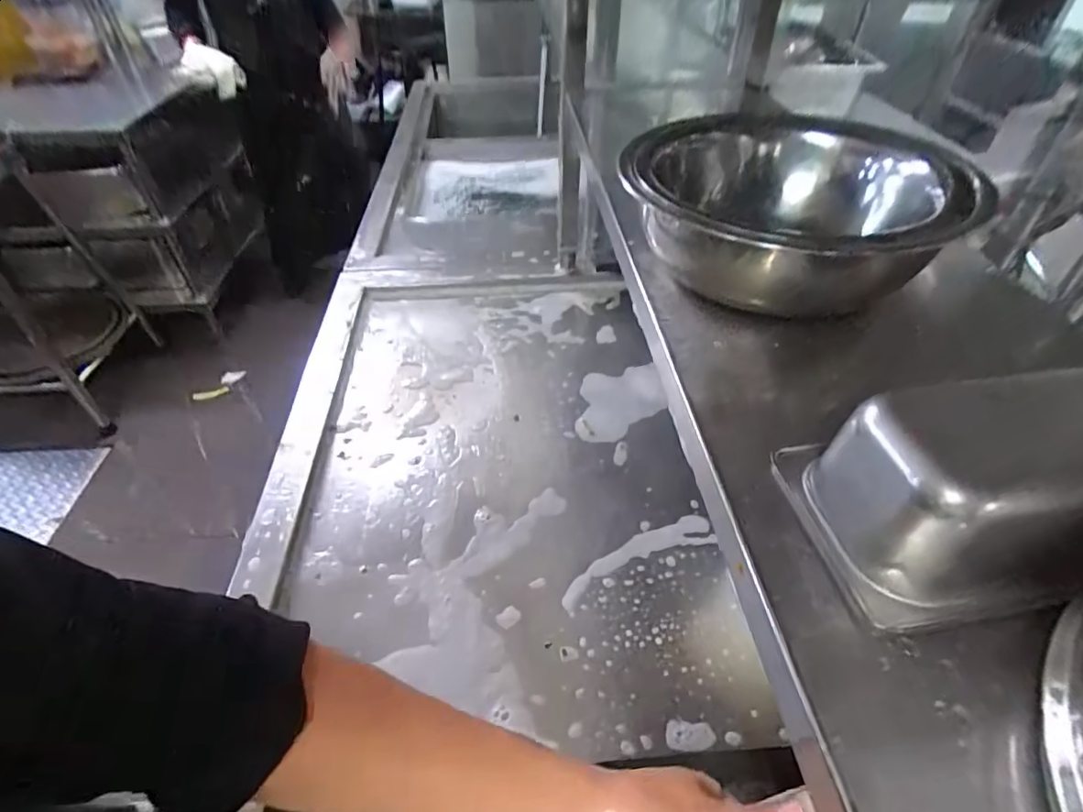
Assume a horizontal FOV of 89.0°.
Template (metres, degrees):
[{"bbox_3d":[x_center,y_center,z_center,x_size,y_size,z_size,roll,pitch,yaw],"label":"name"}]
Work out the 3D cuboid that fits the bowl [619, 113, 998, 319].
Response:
[{"bbox_3d":[0.175,-0.156,0.436,0.198,0.091,0.241,-4,44,-4],"label":"bowl"}]

